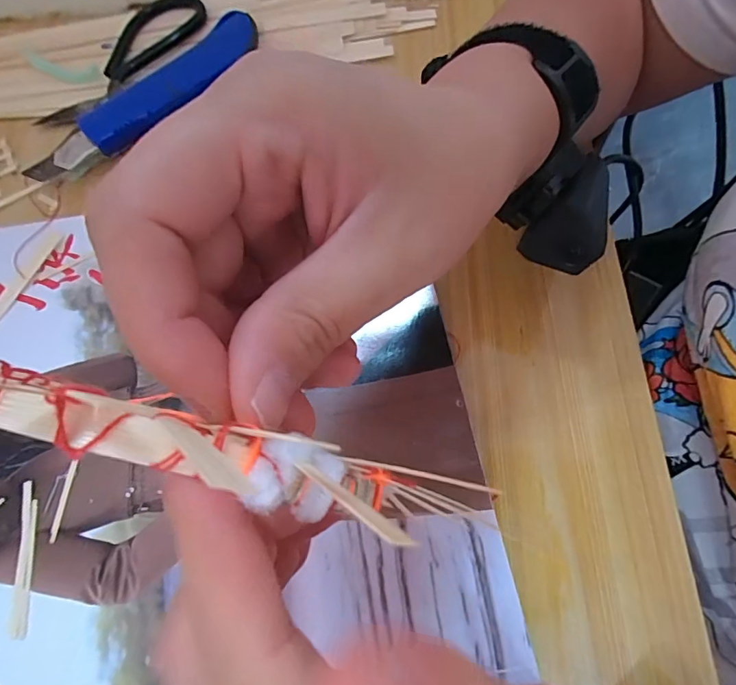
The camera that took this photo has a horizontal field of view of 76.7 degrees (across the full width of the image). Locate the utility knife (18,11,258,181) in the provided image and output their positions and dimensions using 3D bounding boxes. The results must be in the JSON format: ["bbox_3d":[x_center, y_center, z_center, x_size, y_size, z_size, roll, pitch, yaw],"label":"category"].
[{"bbox_3d":[-0.147,-0.162,0.309,0.170,0.030,0.035,-39,72,-13],"label":"utility knife"}]

